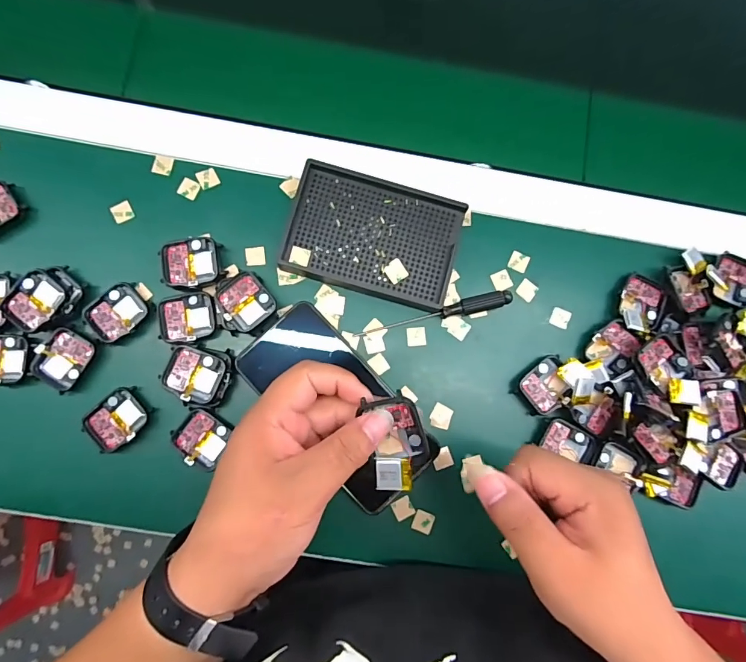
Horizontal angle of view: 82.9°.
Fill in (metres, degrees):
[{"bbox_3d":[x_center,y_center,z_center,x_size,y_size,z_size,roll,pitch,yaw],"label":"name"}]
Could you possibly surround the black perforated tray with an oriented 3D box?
[{"bbox_3d":[0.000,-0.078,0.349,0.135,0.019,0.092,16,83,-1],"label":"black perforated tray"}]

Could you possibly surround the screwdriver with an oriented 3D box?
[{"bbox_3d":[0.050,-0.014,0.347,0.128,0.014,0.014,-13,84,-5],"label":"screwdriver"}]

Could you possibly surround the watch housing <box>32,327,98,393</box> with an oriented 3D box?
[{"bbox_3d":[-0.240,0.023,0.327,0.036,0.006,0.046,26,83,0],"label":"watch housing"}]

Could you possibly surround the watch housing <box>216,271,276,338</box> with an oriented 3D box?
[{"bbox_3d":[-0.103,-0.021,0.335,0.043,0.012,0.043,-36,87,-6],"label":"watch housing"}]

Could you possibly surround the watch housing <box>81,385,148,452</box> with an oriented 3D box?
[{"bbox_3d":[-0.198,0.070,0.326,0.047,0.008,0.036,-40,87,-7],"label":"watch housing"}]

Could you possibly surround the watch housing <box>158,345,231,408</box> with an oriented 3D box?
[{"bbox_3d":[-0.136,0.035,0.326,0.047,0.014,0.040,12,83,-2],"label":"watch housing"}]

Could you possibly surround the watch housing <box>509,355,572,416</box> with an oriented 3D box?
[{"bbox_3d":[0.142,0.047,0.348,0.045,0.014,0.037,-39,87,-7],"label":"watch housing"}]

